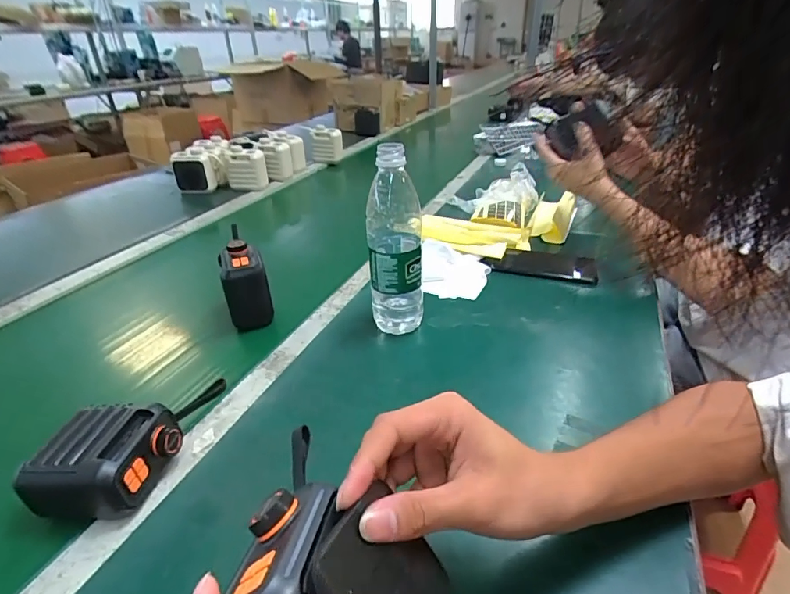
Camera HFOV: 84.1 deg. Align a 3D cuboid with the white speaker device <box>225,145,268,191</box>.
[{"bbox_3d":[-0.367,-0.317,1.086,0.095,0.093,0.055,-5,31,-5],"label":"white speaker device"}]

